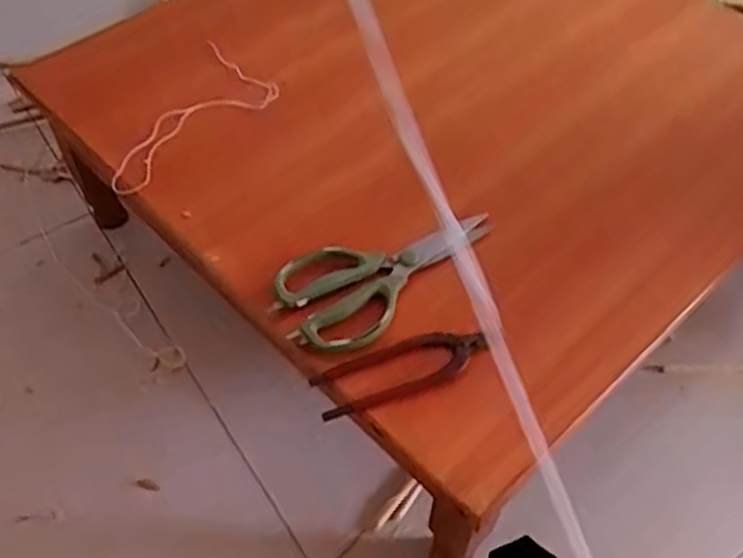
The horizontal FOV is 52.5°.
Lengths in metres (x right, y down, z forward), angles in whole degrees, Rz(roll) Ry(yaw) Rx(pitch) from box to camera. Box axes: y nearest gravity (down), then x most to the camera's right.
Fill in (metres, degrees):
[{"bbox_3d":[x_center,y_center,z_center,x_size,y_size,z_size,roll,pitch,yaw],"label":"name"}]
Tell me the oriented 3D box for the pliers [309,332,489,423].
[{"bbox_3d":[0.026,0.073,0.605,0.144,0.011,0.047,-18,54,-13],"label":"pliers"}]

